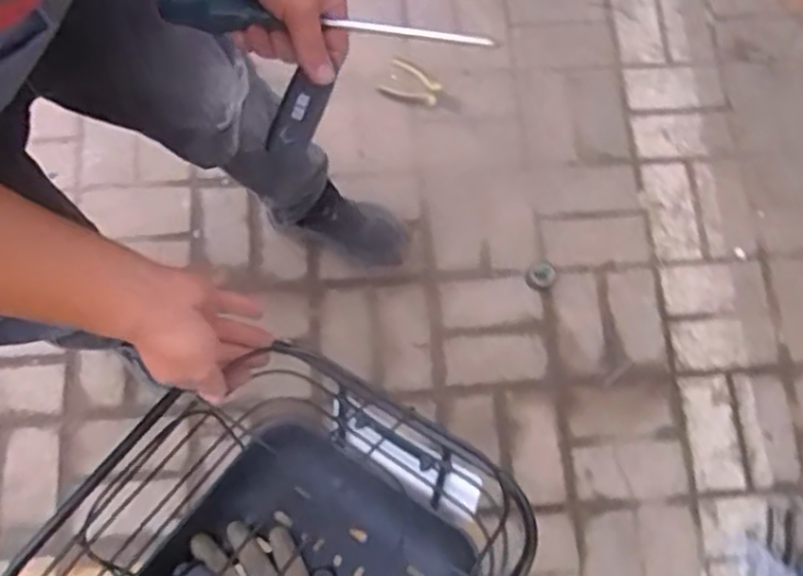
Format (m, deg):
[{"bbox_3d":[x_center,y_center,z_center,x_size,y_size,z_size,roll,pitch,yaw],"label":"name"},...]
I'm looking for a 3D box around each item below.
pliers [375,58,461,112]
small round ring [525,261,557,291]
[{"bbox_3d":[0.038,-0.367,1.368,0.149,0.011,0.075,19,85,-4],"label":"pliers"},{"bbox_3d":[0.243,-0.021,1.292,0.052,0.013,0.054,1,72,-2],"label":"small round ring"}]

